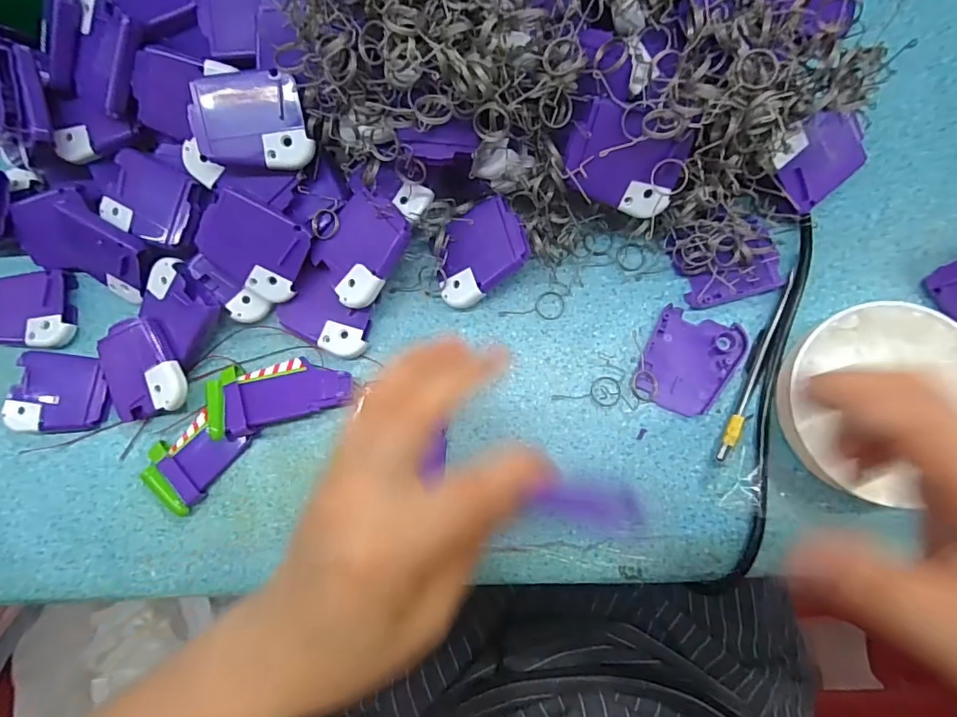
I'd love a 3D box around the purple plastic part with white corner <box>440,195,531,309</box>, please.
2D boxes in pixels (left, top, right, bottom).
[{"bbox_3d":[-0.002,-0.063,0.304,0.064,0.006,0.044,-38,80,23],"label":"purple plastic part with white corner"}]

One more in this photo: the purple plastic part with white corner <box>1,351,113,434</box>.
[{"bbox_3d":[-0.270,0.023,0.327,0.063,0.017,0.051,2,82,5],"label":"purple plastic part with white corner"}]

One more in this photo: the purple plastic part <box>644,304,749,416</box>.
[{"bbox_3d":[0.127,0.003,0.302,0.050,0.006,0.060,22,84,7],"label":"purple plastic part"}]

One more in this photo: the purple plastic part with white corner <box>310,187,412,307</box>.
[{"bbox_3d":[-0.071,-0.066,0.300,0.048,0.007,0.060,42,103,14],"label":"purple plastic part with white corner"}]

